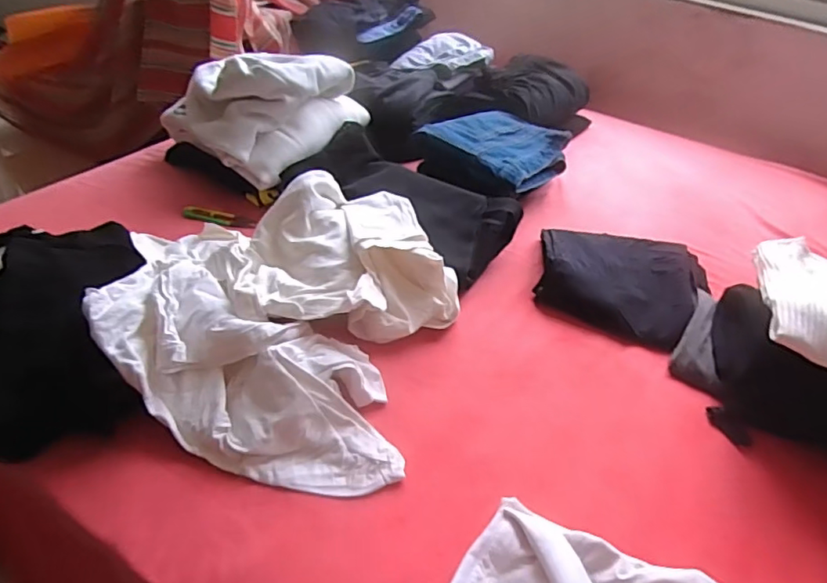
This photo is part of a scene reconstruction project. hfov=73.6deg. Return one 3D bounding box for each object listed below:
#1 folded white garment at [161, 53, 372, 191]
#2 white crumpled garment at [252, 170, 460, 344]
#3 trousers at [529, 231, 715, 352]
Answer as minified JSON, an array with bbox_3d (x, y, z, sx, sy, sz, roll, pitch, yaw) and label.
[{"bbox_3d":[-0.257,-0.343,0.960,0.253,0.145,0.274,28,45,20],"label":"folded white garment"},{"bbox_3d":[-0.078,-0.044,0.750,0.264,0.127,0.214,-5,45,-13],"label":"white crumpled garment"},{"bbox_3d":[0.318,-0.018,0.843,0.250,0.045,0.212,19,45,11],"label":"trousers"}]

